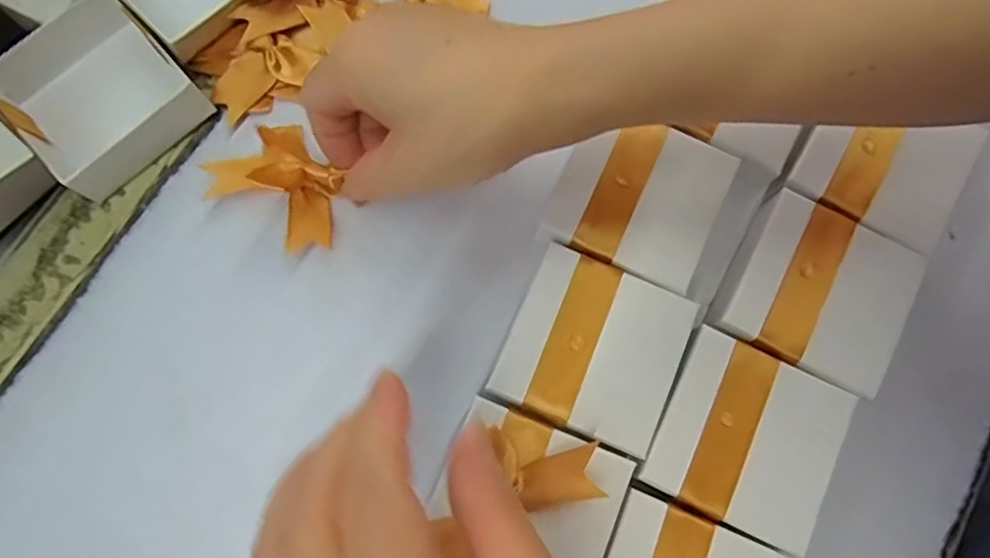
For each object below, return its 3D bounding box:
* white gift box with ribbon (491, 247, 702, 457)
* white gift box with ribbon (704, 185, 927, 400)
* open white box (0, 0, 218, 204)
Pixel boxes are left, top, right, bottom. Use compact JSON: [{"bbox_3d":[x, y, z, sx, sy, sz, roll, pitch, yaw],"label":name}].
[{"bbox_3d":[0.042,0.031,0.268,0.069,0.022,0.069,24,78,4],"label":"white gift box with ribbon"},{"bbox_3d":[0.141,0.007,0.275,0.073,0.023,0.071,29,78,5],"label":"white gift box with ribbon"},{"bbox_3d":[-0.185,-0.086,0.288,0.072,0.022,0.075,-44,82,-10],"label":"open white box"}]

